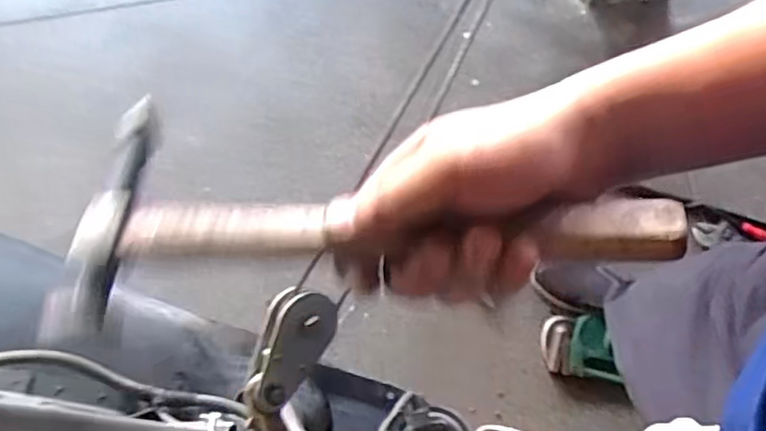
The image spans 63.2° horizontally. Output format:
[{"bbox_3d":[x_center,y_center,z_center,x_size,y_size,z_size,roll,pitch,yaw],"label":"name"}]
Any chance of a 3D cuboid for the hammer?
[{"bbox_3d":[-0.014,-0.005,0.316,0.304,0.032,0.137,-1,70,11],"label":"hammer"}]

